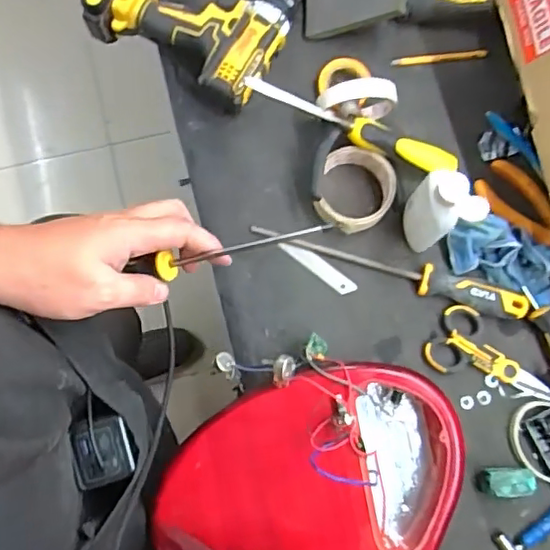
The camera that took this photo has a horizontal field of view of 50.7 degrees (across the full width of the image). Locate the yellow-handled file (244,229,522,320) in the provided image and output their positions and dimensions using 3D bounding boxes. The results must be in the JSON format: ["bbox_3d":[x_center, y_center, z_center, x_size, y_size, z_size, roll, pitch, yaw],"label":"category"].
[{"bbox_3d":[0.125,-0.007,0.639,0.307,0.017,0.029,18,80,3],"label":"yellow-handled file"}]

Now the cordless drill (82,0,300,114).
[{"bbox_3d":[-0.084,-0.313,0.661,0.211,0.073,0.204,21,81,4],"label":"cordless drill"}]

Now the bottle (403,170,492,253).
[{"bbox_3d":[0.161,-0.062,0.578,0.034,0.135,0.057,-23,81,-4],"label":"bottle"}]

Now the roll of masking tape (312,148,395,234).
[{"bbox_3d":[0.089,-0.091,0.643,0.079,0.034,0.089,16,80,3],"label":"roll of masking tape"}]

